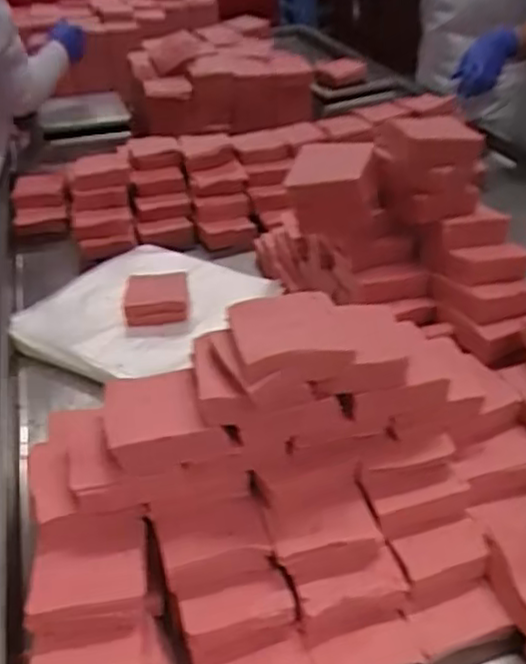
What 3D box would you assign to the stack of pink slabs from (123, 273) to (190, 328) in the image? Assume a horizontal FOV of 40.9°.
[{"bbox_3d":[-0.152,-0.049,1.009,0.091,0.036,0.089,-7,35,-4],"label":"stack of pink slabs"}]

